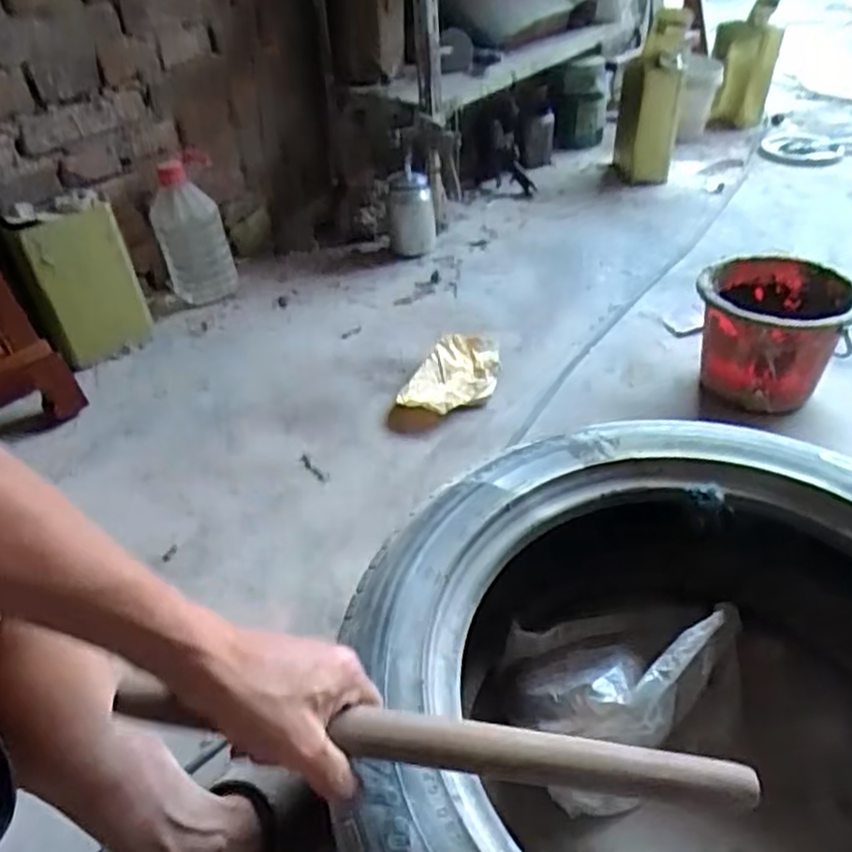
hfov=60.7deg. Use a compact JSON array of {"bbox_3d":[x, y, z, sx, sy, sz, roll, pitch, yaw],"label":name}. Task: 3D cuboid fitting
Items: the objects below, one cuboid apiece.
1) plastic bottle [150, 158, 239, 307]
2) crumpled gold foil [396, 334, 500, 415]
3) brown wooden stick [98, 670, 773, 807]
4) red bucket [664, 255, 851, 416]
[{"bbox_3d":[-0.469,-0.382,1.453,0.130,0.244,0.115,-21,43,-18],"label":"plastic bottle"},{"bbox_3d":[0.056,-0.085,1.189,0.125,0.036,0.224,18,45,24],"label":"crumpled gold foil"},{"bbox_3d":[0.011,0.188,0.431,0.377,0.027,0.025,10,41,-4],"label":"brown wooden stick"},{"bbox_3d":[0.514,-0.137,1.089,0.200,0.176,0.200,-3,41,2],"label":"red bucket"}]

